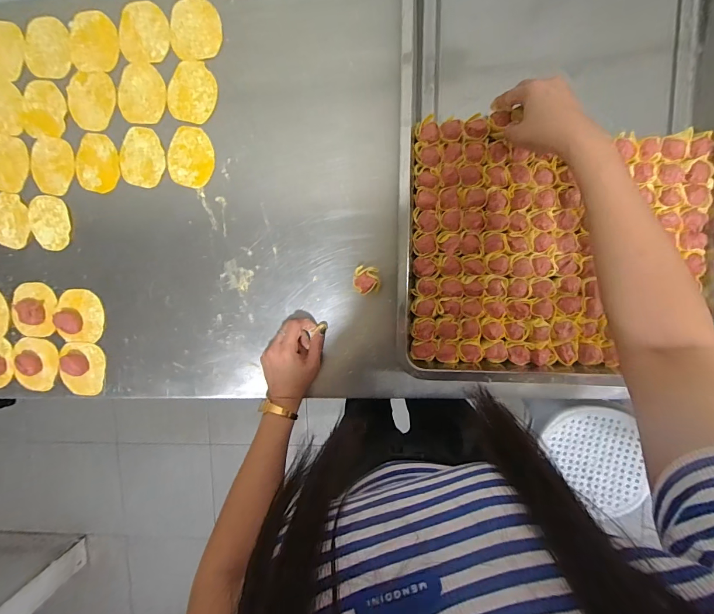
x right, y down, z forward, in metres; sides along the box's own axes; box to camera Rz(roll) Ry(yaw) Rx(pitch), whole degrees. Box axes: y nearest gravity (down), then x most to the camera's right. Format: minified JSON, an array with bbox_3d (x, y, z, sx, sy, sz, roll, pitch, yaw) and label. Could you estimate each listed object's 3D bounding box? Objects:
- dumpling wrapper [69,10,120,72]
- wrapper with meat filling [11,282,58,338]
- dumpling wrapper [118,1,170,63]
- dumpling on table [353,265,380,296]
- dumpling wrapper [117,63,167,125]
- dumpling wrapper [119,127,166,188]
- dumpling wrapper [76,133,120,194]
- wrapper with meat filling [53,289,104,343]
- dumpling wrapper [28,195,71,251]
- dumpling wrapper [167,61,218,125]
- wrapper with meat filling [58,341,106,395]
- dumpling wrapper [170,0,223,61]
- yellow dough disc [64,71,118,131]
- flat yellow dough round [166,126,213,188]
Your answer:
[{"bbox_3d":[-0.387,-0.389,0.533,0.073,0.007,0.079,0,96,4],"label":"dumpling wrapper"},{"bbox_3d":[-0.503,0.005,0.560,0.071,0.013,0.084,8,96,3],"label":"wrapper with meat filling"},{"bbox_3d":[-0.308,-0.400,0.527,0.076,0.006,0.084,-2,95,4],"label":"dumpling wrapper"},{"bbox_3d":[0.014,-0.038,0.511,0.035,0.035,0.038,-3,95,5],"label":"dumpling on table"},{"bbox_3d":[-0.316,-0.313,0.533,0.072,0.005,0.084,0,96,4],"label":"dumpling wrapper"},{"bbox_3d":[-0.322,-0.224,0.545,0.072,0.006,0.083,15,96,3],"label":"dumpling wrapper"},{"bbox_3d":[-0.392,-0.217,0.548,0.067,0.005,0.084,5,96,4],"label":"dumpling wrapper"},{"bbox_3d":[-0.430,0.014,0.559,0.069,0.012,0.078,6,96,4],"label":"wrapper with meat filling"},{"bbox_3d":[-0.477,-0.129,0.562,0.060,0.009,0.084,-10,95,5],"label":"dumpling wrapper"},{"bbox_3d":[-0.239,-0.310,0.525,0.072,0.005,0.082,16,97,3],"label":"dumpling wrapper"},{"bbox_3d":[-0.430,0.097,0.559,0.068,0.020,0.083,-4,95,5],"label":"wrapper with meat filling"},{"bbox_3d":[-0.230,-0.397,0.518,0.074,0.004,0.083,2,96,4],"label":"dumpling wrapper"},{"bbox_3d":[-0.398,-0.308,0.540,0.076,0.004,0.082,10,96,3],"label":"yellow dough disc"},{"bbox_3d":[-0.244,-0.220,0.533,0.068,0.004,0.081,14,96,3],"label":"flat yellow dough round"}]

